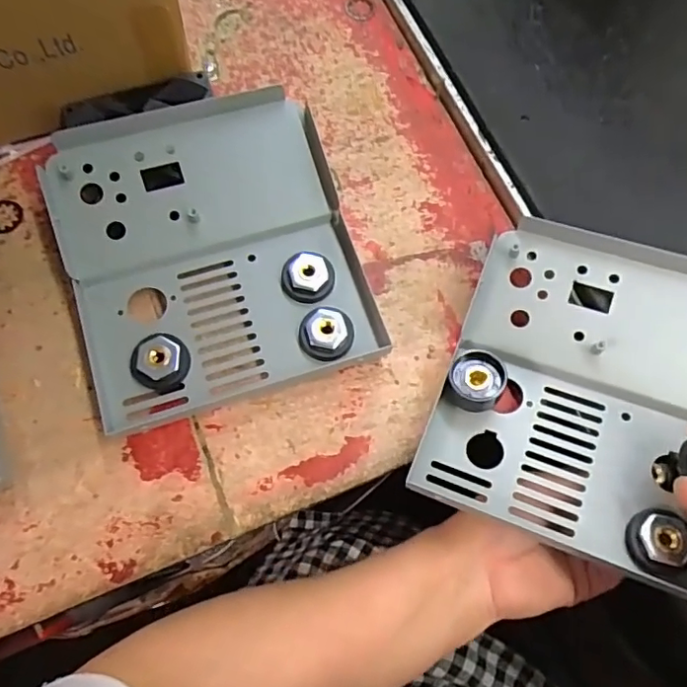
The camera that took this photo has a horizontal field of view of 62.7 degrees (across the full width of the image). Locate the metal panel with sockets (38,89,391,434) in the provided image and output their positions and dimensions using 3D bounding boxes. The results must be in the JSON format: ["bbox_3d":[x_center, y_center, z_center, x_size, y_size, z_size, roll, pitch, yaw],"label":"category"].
[{"bbox_3d":[-0.074,-0.052,0.322,0.155,0.044,0.169,-15,72,-9],"label":"metal panel with sockets"}]

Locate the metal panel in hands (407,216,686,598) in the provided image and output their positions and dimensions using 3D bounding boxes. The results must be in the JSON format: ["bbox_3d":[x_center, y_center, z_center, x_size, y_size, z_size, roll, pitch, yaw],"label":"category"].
[{"bbox_3d":[0.139,0.024,0.305,0.154,0.026,0.171,20,73,8],"label":"metal panel in hands"}]

